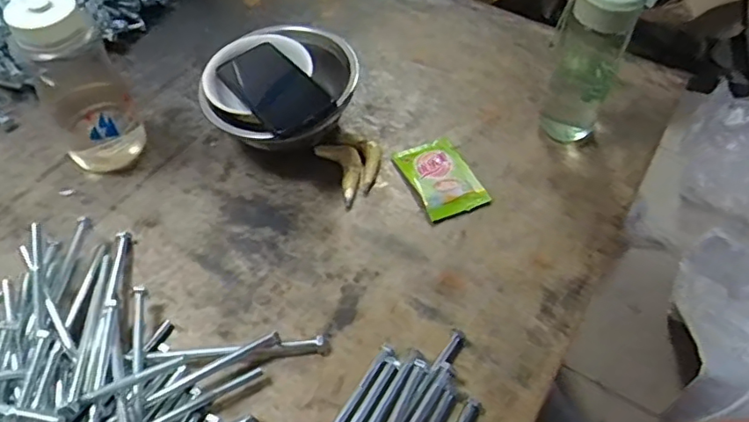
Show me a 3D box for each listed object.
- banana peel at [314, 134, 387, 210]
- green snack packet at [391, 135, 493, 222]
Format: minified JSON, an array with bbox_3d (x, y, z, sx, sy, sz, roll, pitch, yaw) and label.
[{"bbox_3d":[-0.025,-0.061,0.707,0.069,0.020,0.106,-21,56,-17],"label":"banana peel"},{"bbox_3d":[0.080,-0.042,0.699,0.077,0.009,0.113,-19,56,-15],"label":"green snack packet"}]

